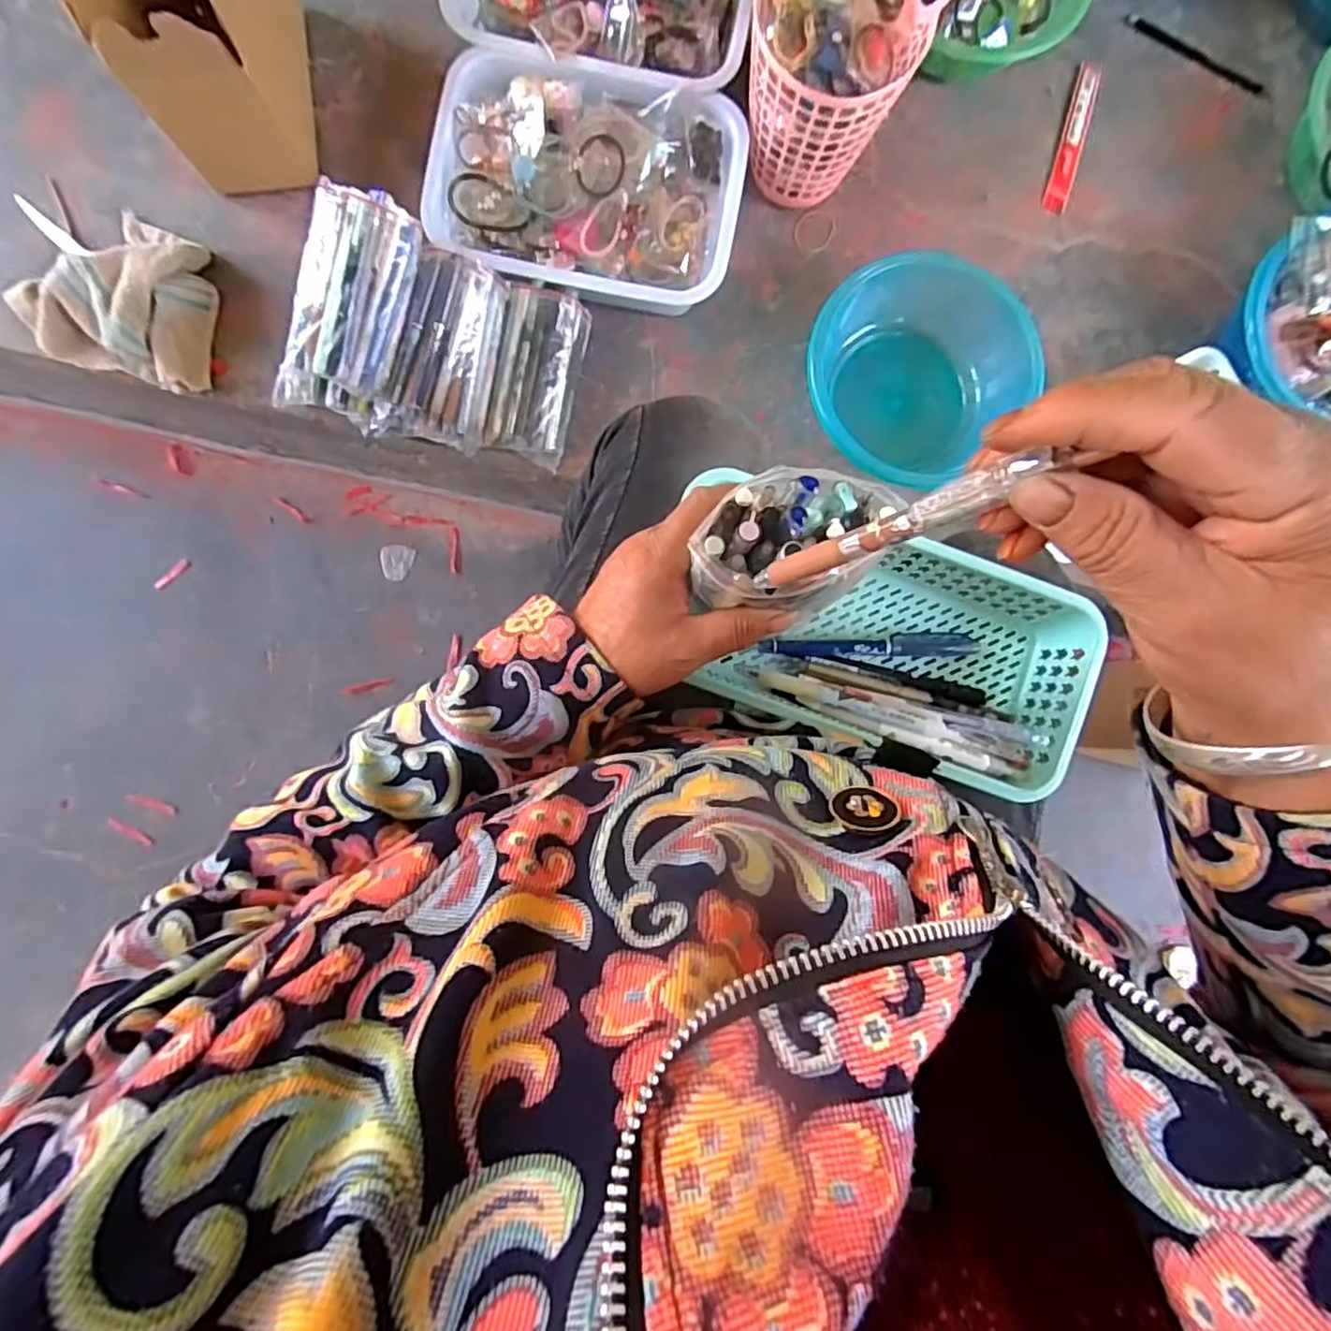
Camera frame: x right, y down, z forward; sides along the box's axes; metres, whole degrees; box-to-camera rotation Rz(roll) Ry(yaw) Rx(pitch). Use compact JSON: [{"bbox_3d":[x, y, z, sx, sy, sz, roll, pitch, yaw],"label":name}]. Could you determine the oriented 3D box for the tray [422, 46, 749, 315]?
[{"bbox_3d":[-0.076,-0.465,0.641,0.288,0.082,0.200,3,86,-5],"label":"tray"}]

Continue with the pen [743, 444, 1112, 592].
[{"bbox_3d":[0.074,-0.045,0.223,0.011,0.124,0.010,-12,87,-32],"label":"pen"}]

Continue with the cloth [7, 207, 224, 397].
[{"bbox_3d":[-0.531,-0.367,0.629,0.180,0.055,0.157,16,85,-4],"label":"cloth"}]

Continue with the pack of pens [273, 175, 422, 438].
[{"bbox_3d":[-0.277,-0.304,0.565,0.093,0.059,0.195,28,115,-3],"label":"pack of pens"}]

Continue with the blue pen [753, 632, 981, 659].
[{"bbox_3d":[0.133,-0.013,0.419,0.142,0.014,0.015,-1,86,-6],"label":"blue pen"}]

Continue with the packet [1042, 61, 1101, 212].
[{"bbox_3d":[0.454,-0.590,0.721,0.026,0.006,0.182,17,85,-4],"label":"packet"}]

